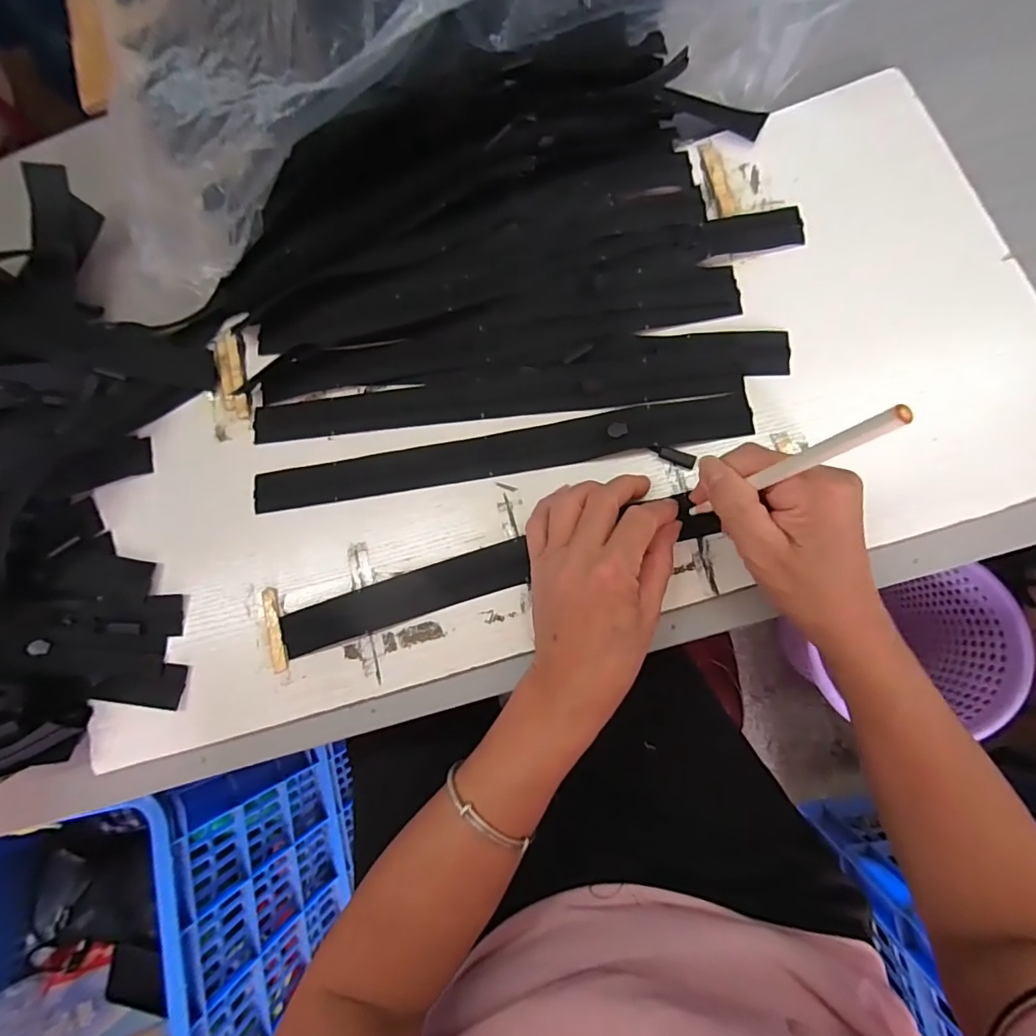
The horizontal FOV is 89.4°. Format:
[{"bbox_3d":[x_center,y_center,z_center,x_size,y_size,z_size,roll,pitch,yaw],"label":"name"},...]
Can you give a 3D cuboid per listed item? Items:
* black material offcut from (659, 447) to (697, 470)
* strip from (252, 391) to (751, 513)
[{"bbox_3d":[0.105,-0.040,0.346,0.024,0.004,0.009,16,83,11],"label":"black material offcut"},{"bbox_3d":[-0.020,-0.044,0.361,0.349,0.010,0.028,-9,79,7],"label":"strip"}]

